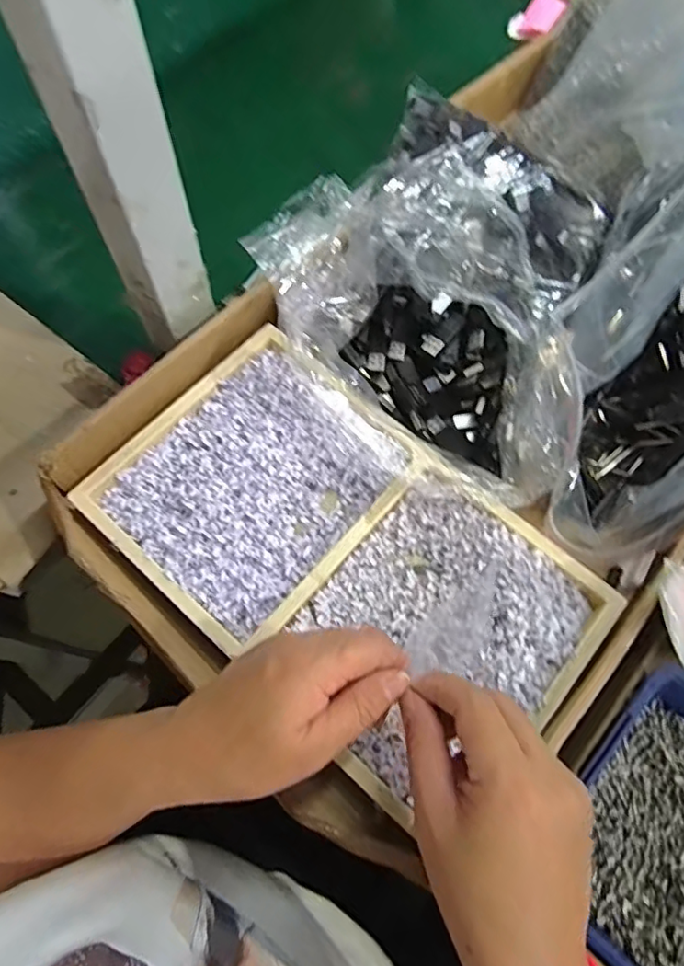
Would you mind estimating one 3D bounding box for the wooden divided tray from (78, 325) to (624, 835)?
[{"bbox_3d":[-0.001,0.045,0.373,0.322,0.029,0.194,39,72,15],"label":"wooden divided tray"}]

